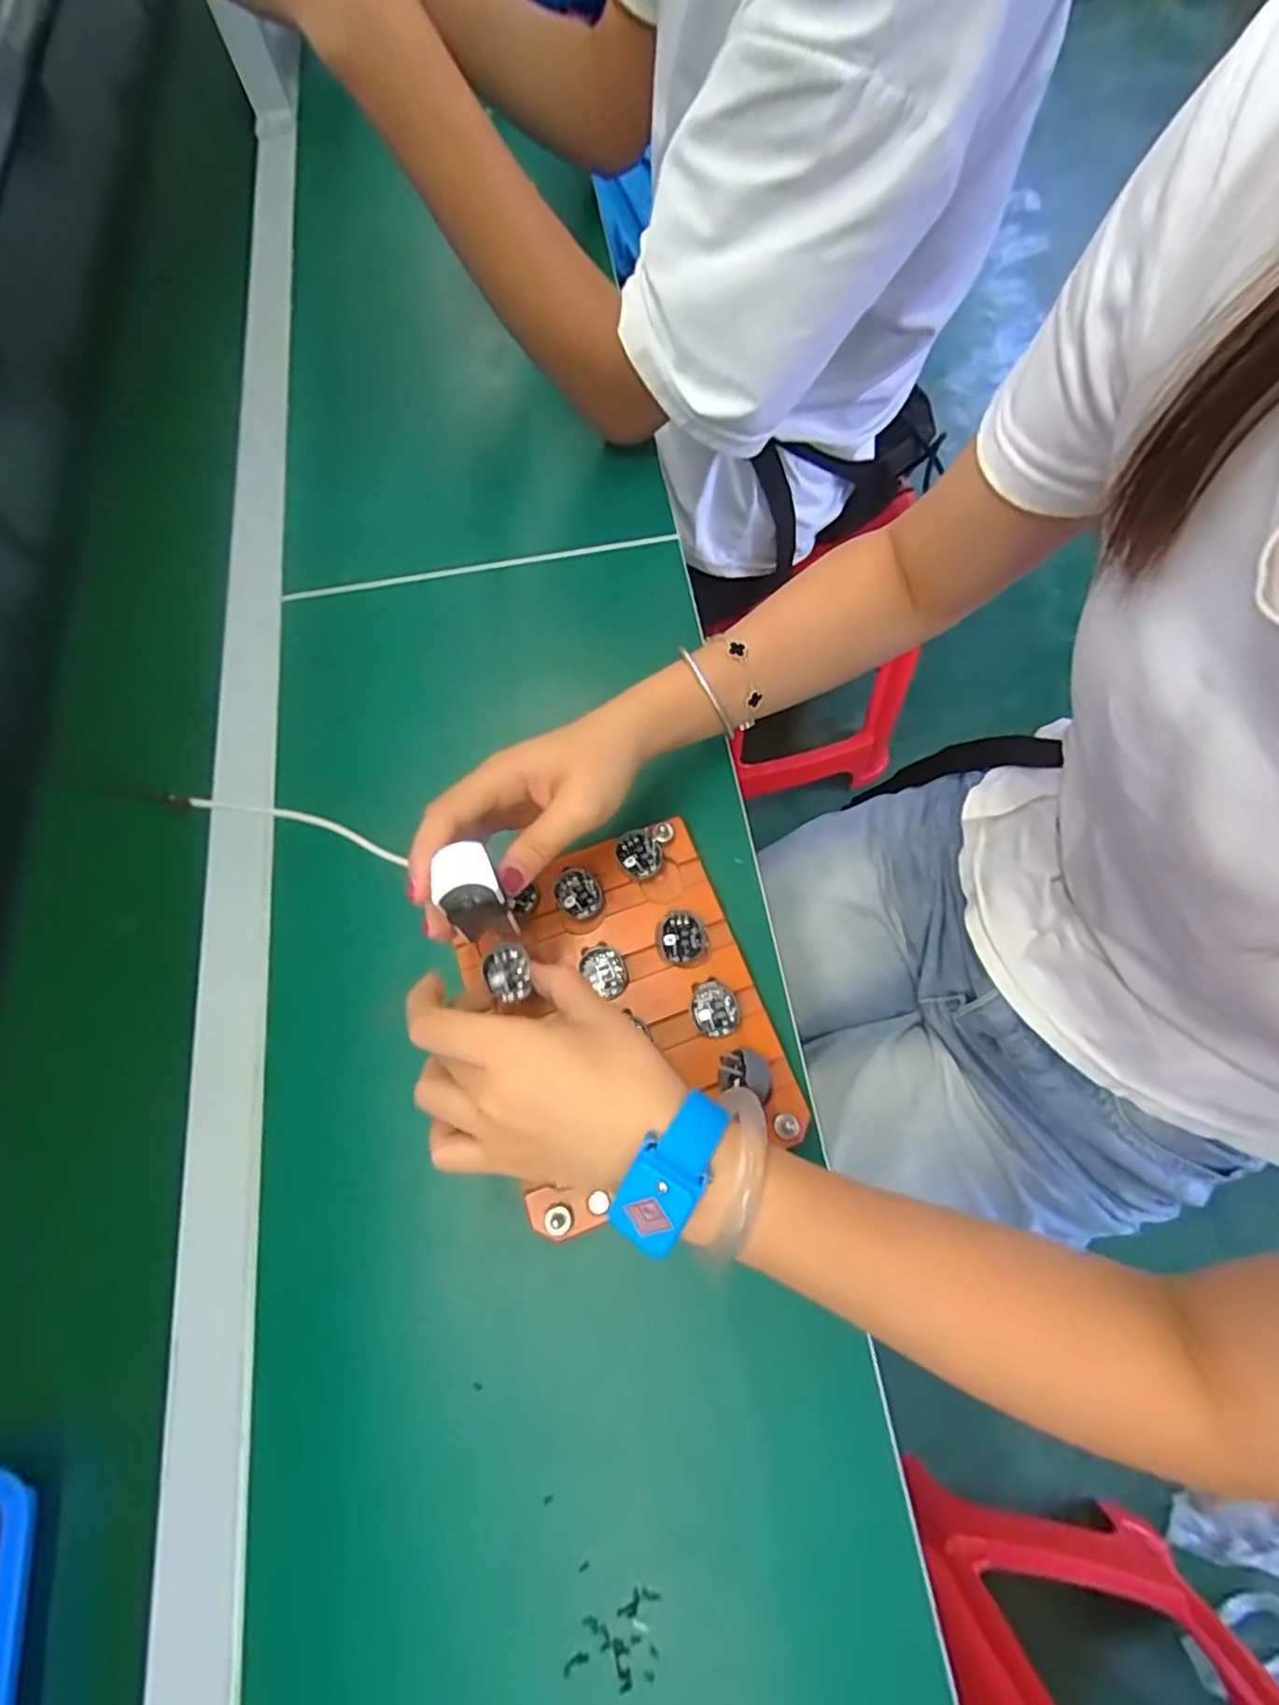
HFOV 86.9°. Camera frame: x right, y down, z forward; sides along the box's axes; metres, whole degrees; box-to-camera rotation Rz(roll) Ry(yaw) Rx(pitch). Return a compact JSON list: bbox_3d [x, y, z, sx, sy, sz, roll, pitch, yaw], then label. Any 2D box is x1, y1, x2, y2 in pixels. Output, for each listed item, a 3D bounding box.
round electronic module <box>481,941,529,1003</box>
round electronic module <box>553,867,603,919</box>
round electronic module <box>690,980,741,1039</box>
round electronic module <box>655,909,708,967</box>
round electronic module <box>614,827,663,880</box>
[{"bbox_3d":[-0.066,0.061,0.341,0.023,0.006,0.028,-21,68,-7],"label":"round electronic module"},{"bbox_3d":[-0.035,0.024,0.388,0.024,0.012,0.028,-31,81,2],"label":"round electronic module"},{"bbox_3d":[0.040,0.084,0.365,0.026,0.004,0.029,-18,69,-2],"label":"round electronic module"},{"bbox_3d":[0.024,0.047,0.376,0.027,0.009,0.029,-20,70,-3],"label":"round electronic module"},{"bbox_3d":[0.000,0.001,0.392,0.026,0.010,0.029,-20,70,-3],"label":"round electronic module"}]

